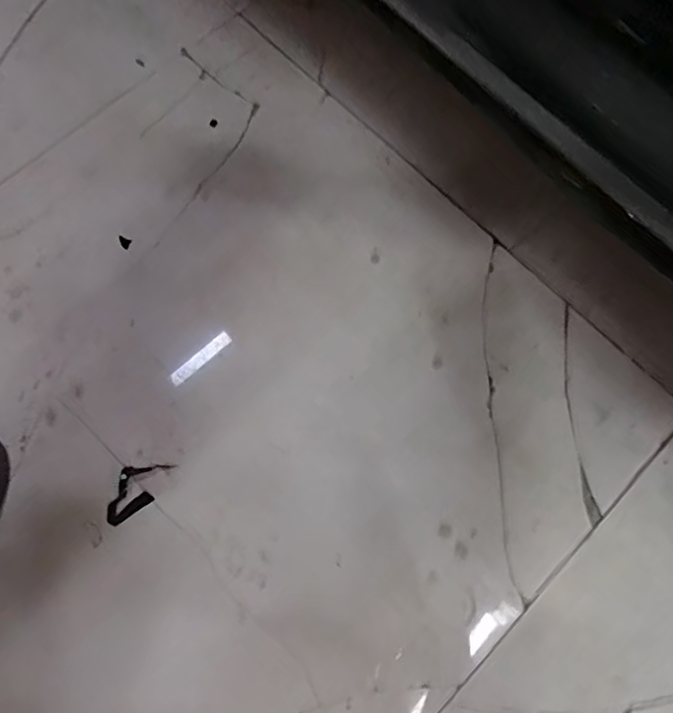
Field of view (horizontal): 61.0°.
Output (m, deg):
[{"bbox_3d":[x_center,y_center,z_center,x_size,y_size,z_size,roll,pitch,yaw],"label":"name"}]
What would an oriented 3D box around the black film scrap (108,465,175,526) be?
[{"bbox_3d":[-0.165,0.112,0.471,0.033,0.005,0.060,23,75,5],"label":"black film scrap"}]

